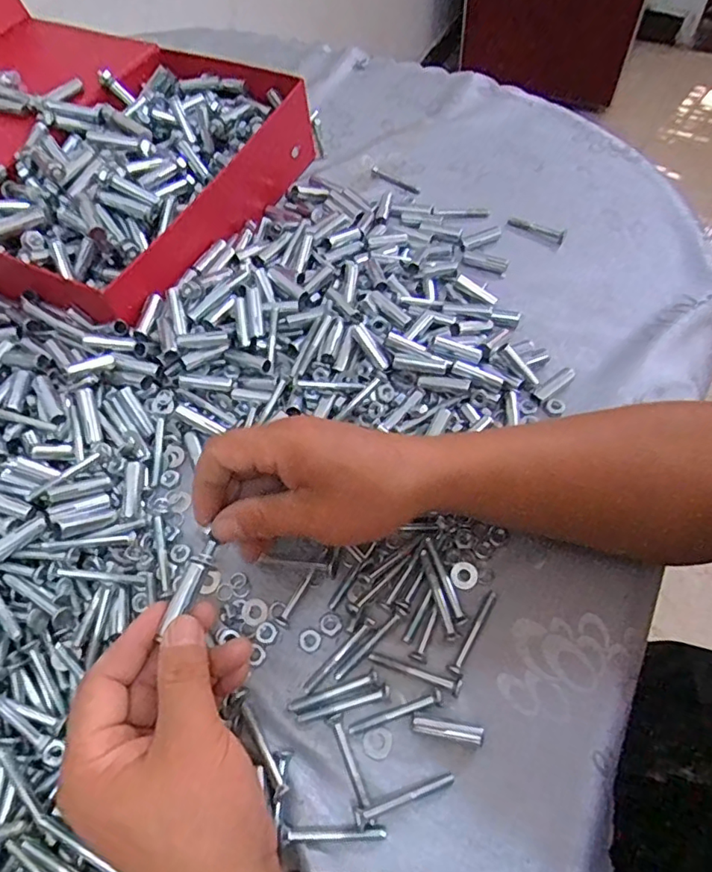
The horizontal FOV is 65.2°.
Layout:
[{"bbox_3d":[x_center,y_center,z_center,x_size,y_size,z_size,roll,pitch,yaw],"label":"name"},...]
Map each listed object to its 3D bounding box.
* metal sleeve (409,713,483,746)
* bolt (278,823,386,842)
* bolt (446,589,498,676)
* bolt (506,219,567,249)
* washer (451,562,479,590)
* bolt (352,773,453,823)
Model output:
[{"bbox_3d":[0.051,0.164,0.312,0.040,0.010,0.010,9,61,9],"label":"metal sleeve"},{"bbox_3d":[-0.012,0.207,0.290,0.054,0.008,0.007,-2,60,3],"label":"bolt"},{"bbox_3d":[0.072,0.118,0.340,0.007,0.006,0.056,29,66,18],"label":"bolt"},{"bbox_3d":[0.167,-0.190,0.517,0.053,0.009,0.013,20,64,14],"label":"bolt"},{"bbox_3d":[0.070,0.090,0.358,0.017,0.004,0.016,-2,60,3],"label":"washer"},{"bbox_3d":[0.026,0.192,0.296,0.055,0.011,0.007,-18,61,-6],"label":"bolt"}]

